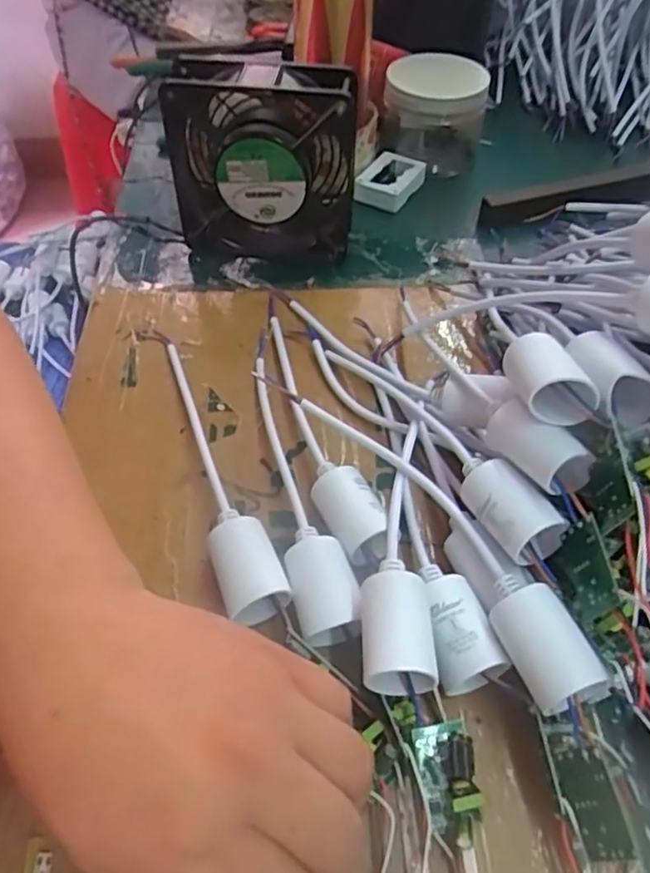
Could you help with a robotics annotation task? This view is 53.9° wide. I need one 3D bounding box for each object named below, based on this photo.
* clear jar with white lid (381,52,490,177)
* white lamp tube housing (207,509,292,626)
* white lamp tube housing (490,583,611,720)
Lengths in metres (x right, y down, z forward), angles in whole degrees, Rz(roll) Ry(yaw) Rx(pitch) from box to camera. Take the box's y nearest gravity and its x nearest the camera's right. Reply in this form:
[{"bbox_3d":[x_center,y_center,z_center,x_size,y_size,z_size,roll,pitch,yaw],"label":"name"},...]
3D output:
[{"bbox_3d":[0.089,-0.267,0.538,0.083,0.075,0.077,0,52,0],"label":"clear jar with white lid"},{"bbox_3d":[-0.037,0.062,0.301,0.027,0.023,0.055,-18,54,-14],"label":"white lamp tube housing"},{"bbox_3d":[0.087,0.084,0.251,0.026,0.021,0.047,-18,54,-13],"label":"white lamp tube housing"}]

